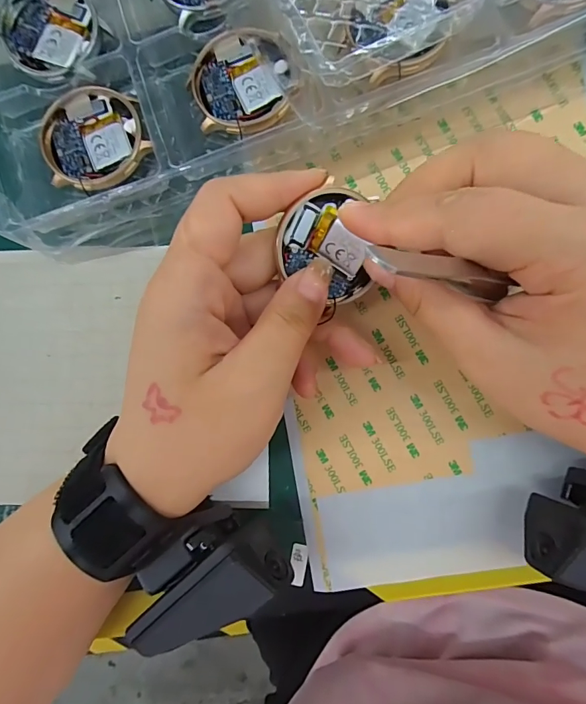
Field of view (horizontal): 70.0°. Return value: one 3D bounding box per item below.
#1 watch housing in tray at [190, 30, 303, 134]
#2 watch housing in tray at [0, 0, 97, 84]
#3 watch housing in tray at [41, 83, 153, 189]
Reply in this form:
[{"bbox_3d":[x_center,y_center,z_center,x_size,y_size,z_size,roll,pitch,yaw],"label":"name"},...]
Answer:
[{"bbox_3d":[-0.021,-0.119,0.183,0.046,0.014,0.046,0,88,5],"label":"watch housing in tray"},{"bbox_3d":[-0.111,-0.148,0.190,0.041,0.006,0.043,0,88,5],"label":"watch housing in tray"},{"bbox_3d":[-0.088,-0.095,0.187,0.043,0.015,0.045,0,88,5],"label":"watch housing in tray"}]

